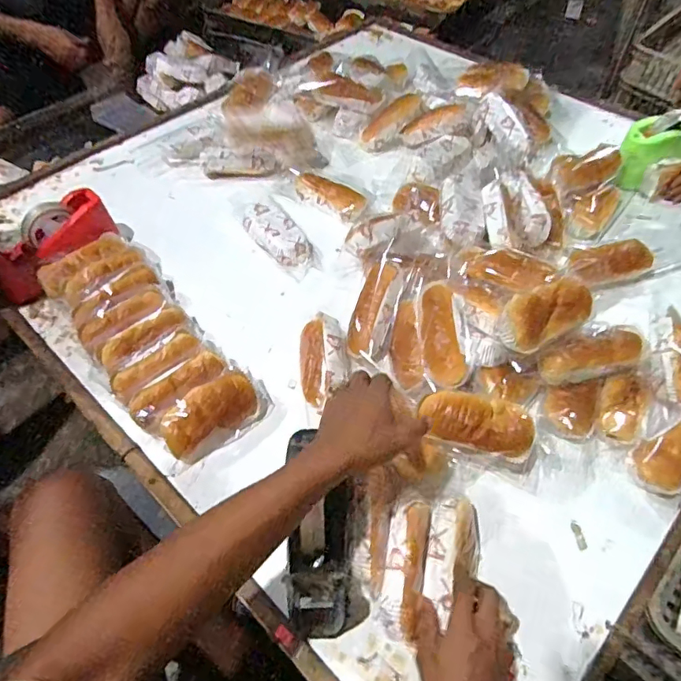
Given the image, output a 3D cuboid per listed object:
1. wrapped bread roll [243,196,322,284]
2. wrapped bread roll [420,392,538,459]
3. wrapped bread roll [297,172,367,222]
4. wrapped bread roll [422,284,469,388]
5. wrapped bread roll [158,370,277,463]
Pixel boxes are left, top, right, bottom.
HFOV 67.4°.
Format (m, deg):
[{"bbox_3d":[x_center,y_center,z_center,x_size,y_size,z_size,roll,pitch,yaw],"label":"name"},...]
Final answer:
[{"bbox_3d":[-0.101,-0.177,0.889,0.073,0.056,0.166,-36,74,-21],"label":"wrapped bread roll"},{"bbox_3d":[0.170,0.098,0.634,0.134,0.038,0.060,11,56,9],"label":"wrapped bread roll"},{"bbox_3d":[-0.018,-0.265,0.943,0.140,0.036,0.054,29,61,20],"label":"wrapped bread roll"},{"bbox_3d":[0.138,-0.008,0.687,0.054,0.036,0.150,-2,55,0],"label":"wrapped bread roll"},{"bbox_3d":[-0.168,0.104,0.695,0.144,0.064,0.071,-32,60,-19],"label":"wrapped bread roll"}]

